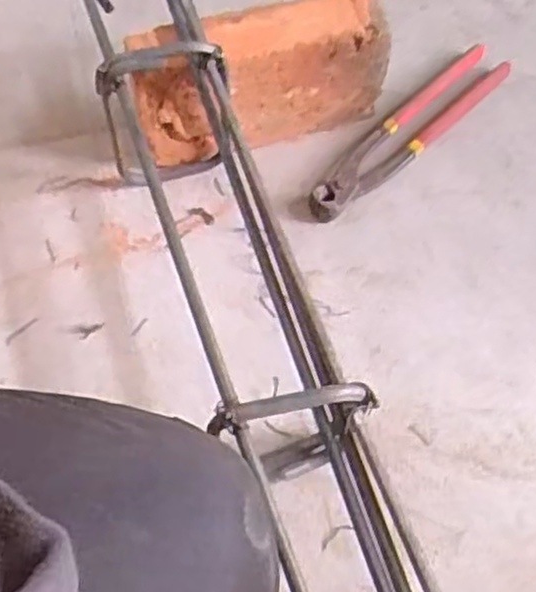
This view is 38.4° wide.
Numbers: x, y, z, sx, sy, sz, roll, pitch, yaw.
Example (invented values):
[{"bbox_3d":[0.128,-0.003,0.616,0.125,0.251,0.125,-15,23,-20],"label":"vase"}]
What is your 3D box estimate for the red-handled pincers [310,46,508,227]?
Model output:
[{"bbox_3d":[0.112,-0.132,0.613,0.216,0.017,0.038,-41,69,-19],"label":"red-handled pincers"}]

